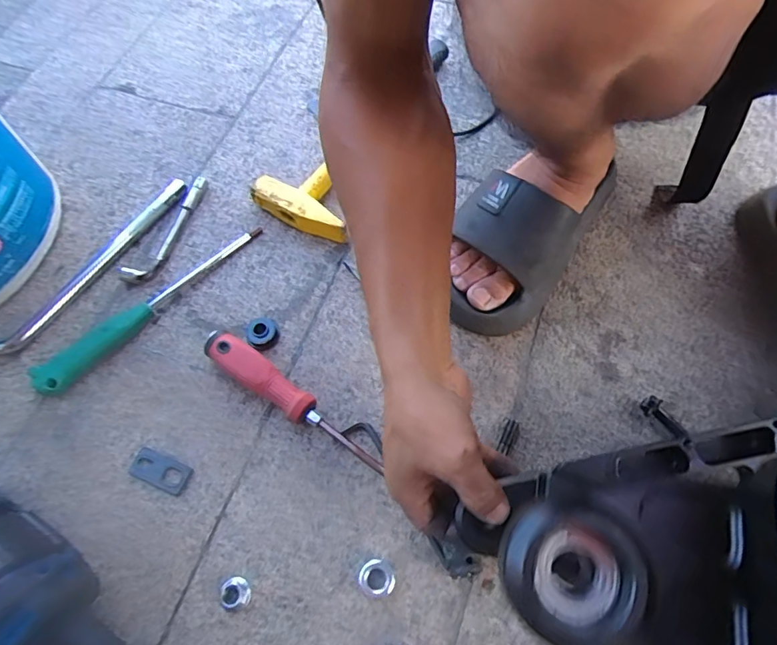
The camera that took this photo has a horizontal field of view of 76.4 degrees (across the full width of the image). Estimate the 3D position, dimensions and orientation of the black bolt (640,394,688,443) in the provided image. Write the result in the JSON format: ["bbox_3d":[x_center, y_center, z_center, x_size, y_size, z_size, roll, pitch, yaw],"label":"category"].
[{"bbox_3d":[0.232,0.082,0.417,0.015,0.017,0.042,-23,65,-8],"label":"black bolt"}]

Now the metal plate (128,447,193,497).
[{"bbox_3d":[-0.193,0.126,0.416,0.050,0.005,0.025,19,66,11],"label":"metal plate"}]

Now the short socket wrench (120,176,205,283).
[{"bbox_3d":[-0.234,-0.102,0.522,0.028,0.012,0.140,17,66,11],"label":"short socket wrench"}]

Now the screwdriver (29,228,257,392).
[{"bbox_3d":[-0.229,-0.021,0.480,0.032,0.024,0.246,41,72,20],"label":"screwdriver"}]

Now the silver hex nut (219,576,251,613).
[{"bbox_3d":[-0.117,0.205,0.372,0.021,0.012,0.022,-31,66,-12],"label":"silver hex nut"}]

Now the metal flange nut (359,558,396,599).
[{"bbox_3d":[-0.009,0.194,0.375,0.025,0.013,0.027,-1,64,2],"label":"metal flange nut"}]

